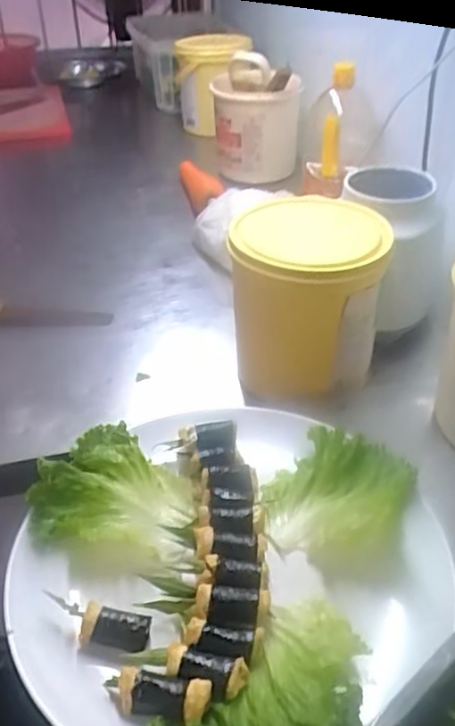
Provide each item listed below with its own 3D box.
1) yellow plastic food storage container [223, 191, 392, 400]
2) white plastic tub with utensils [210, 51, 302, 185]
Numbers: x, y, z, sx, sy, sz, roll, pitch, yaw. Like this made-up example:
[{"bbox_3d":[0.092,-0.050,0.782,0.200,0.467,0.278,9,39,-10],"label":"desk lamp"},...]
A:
[{"bbox_3d":[0.090,-0.076,0.746,0.164,0.184,0.164,0,37,1],"label":"yellow plastic food storage container"},{"bbox_3d":[0.052,-0.465,1.246,0.169,0.245,0.155,0,37,0],"label":"white plastic tub with utensils"}]

